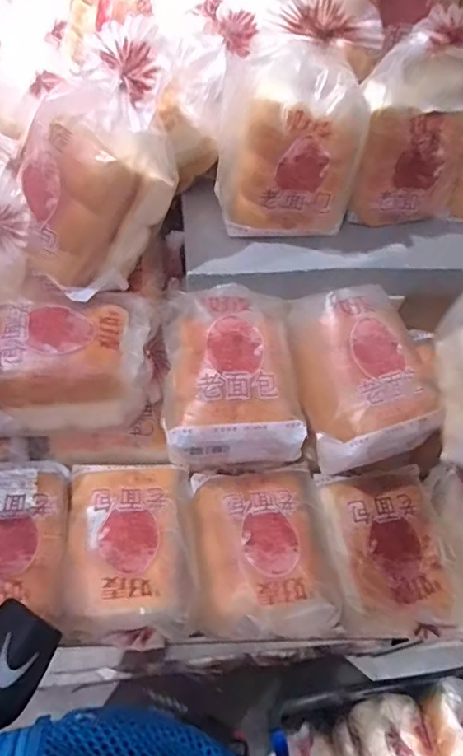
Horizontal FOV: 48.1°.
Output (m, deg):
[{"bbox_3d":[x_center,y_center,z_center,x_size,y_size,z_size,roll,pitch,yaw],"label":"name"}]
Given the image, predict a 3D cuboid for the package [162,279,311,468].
[{"bbox_3d":[0.000,-0.012,0.607,0.153,0.079,0.198,-2,58,-6],"label":"package"}]

